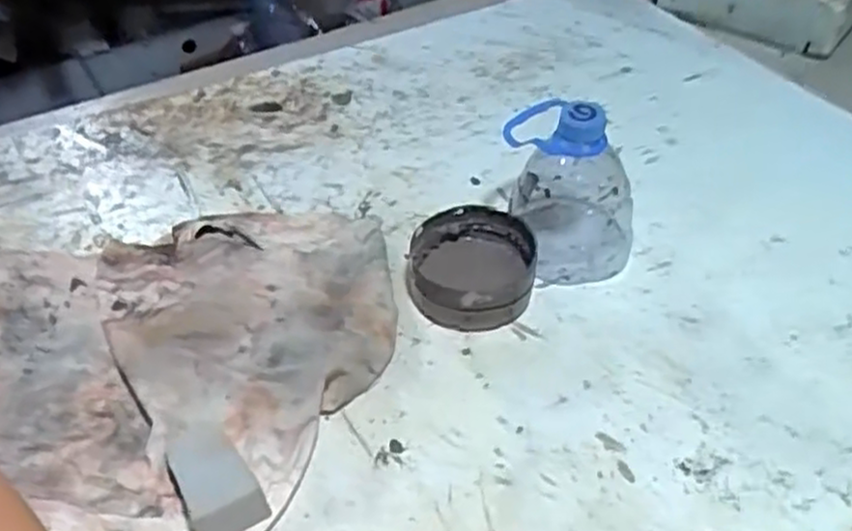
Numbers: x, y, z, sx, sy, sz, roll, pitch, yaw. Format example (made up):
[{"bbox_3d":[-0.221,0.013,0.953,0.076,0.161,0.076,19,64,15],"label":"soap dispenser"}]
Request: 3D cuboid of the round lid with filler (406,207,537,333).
[{"bbox_3d":[0.032,0.001,0.567,0.088,0.037,0.090,3,44,-1],"label":"round lid with filler"}]

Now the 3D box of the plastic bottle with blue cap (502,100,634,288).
[{"bbox_3d":[0.109,-0.070,0.575,0.100,0.127,0.101,10,45,7],"label":"plastic bottle with blue cap"}]

